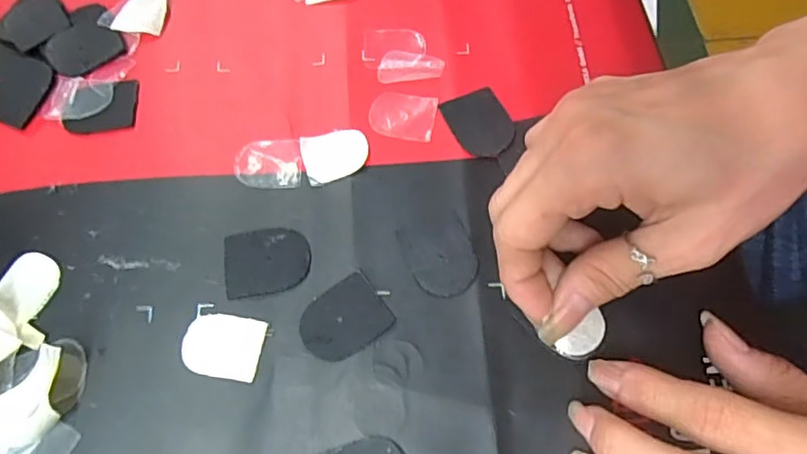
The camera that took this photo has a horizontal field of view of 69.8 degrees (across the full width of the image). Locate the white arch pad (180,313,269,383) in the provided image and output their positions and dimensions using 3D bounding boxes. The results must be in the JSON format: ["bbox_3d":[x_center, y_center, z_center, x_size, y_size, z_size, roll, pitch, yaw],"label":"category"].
[{"bbox_3d":[-0.071,0.046,0.225,0.030,0.004,0.024,8,66,4],"label":"white arch pad"}]

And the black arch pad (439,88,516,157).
[{"bbox_3d":[0.035,-0.048,0.263,0.026,0.004,0.033,-25,68,-10],"label":"black arch pad"}]

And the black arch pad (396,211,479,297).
[{"bbox_3d":[0.015,0.011,0.239,0.028,0.004,0.034,-18,67,-7],"label":"black arch pad"}]

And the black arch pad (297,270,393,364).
[{"bbox_3d":[-0.024,0.036,0.229,0.034,0.004,0.027,-33,70,-13],"label":"black arch pad"}]

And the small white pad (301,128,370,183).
[{"bbox_3d":[-0.031,-0.033,0.259,0.029,0.004,0.023,-14,67,-6],"label":"small white pad"}]

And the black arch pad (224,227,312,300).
[{"bbox_3d":[-0.056,0.013,0.240,0.035,0.004,0.028,-9,66,-3],"label":"black arch pad"}]

